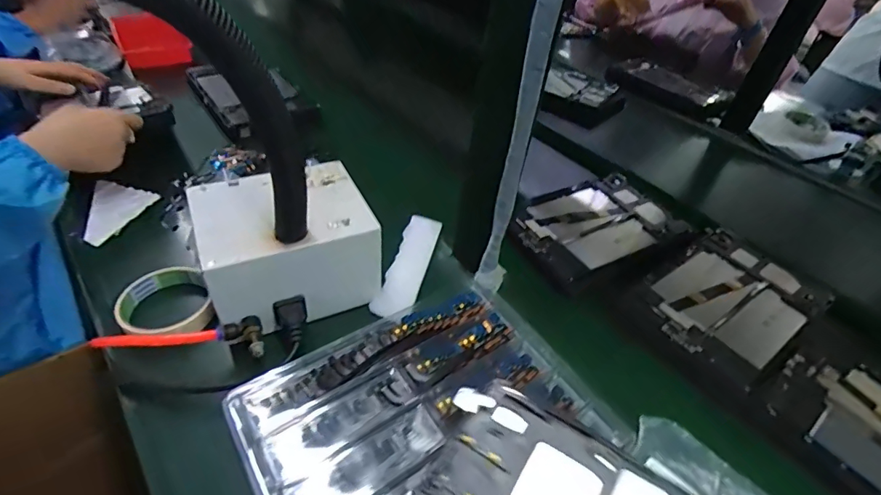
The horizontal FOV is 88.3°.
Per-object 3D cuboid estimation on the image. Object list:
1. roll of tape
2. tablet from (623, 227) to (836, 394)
[{"bbox_3d":[-0.276,0.057,0.455,0.079,0.027,0.087,-23,51,-25],"label":"roll of tape"},{"bbox_3d":[0.336,0.054,0.525,0.230,0.011,0.149,-26,52,-27],"label":"tablet"}]

